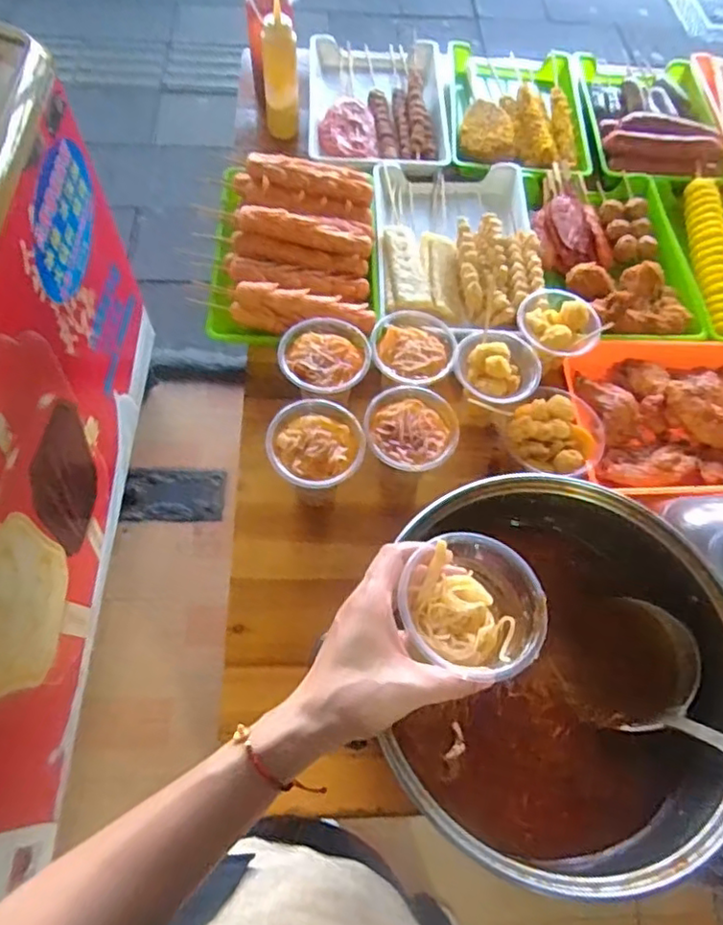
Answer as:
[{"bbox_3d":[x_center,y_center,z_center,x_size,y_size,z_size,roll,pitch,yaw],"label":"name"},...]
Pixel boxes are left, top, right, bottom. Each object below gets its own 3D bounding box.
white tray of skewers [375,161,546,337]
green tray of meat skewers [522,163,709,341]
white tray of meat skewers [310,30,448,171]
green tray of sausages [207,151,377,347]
[{"bbox_3d":[0.127,-0.300,0.837,0.213,0.060,0.286,1,63,-3],"label":"white tray of skewers"},{"bbox_3d":[0.342,-0.291,0.852,0.198,0.061,0.303,-3,63,-6],"label":"green tray of meat skewers"},{"bbox_3d":[0.024,-0.557,0.973,0.215,0.046,0.317,0,63,-4],"label":"white tray of meat skewers"},{"bbox_3d":[-0.085,-0.289,0.785,0.208,0.072,0.275,1,63,-3],"label":"green tray of sausages"}]

